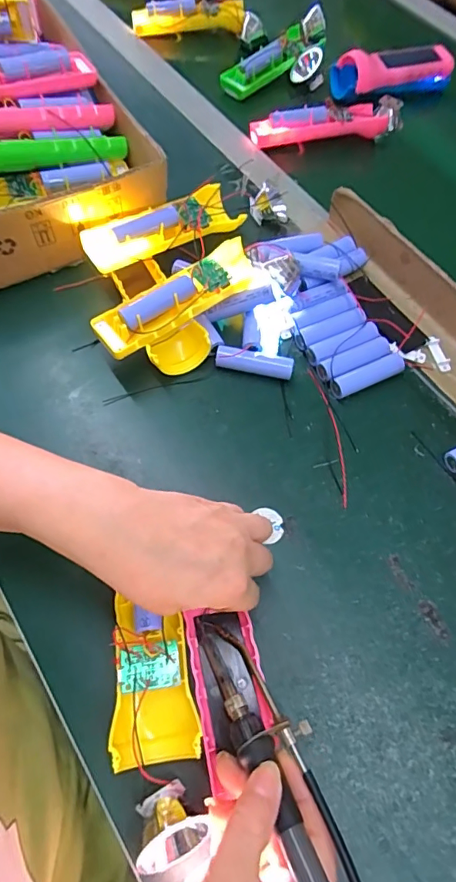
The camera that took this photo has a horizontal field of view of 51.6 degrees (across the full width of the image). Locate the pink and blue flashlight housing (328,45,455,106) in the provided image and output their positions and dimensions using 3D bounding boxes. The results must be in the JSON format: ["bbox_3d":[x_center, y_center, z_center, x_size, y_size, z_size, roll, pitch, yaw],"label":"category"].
[{"bbox_3d":[0.212,-0.454,0.577,0.160,0.044,0.060,-16,66,-8],"label":"pink and blue flashlight housing"}]

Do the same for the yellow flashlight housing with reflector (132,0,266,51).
[{"bbox_3d":[-0.037,-0.561,0.634,0.172,0.043,0.051,7,63,0],"label":"yellow flashlight housing with reflector"}]

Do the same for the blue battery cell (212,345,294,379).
[{"bbox_3d":[0.022,-0.065,0.402,0.066,0.019,0.015,12,65,4],"label":"blue battery cell"}]

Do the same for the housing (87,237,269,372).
[{"bbox_3d":[-0.037,-0.108,0.397,0.143,0.061,0.070,-29,69,-14],"label":"housing"}]

